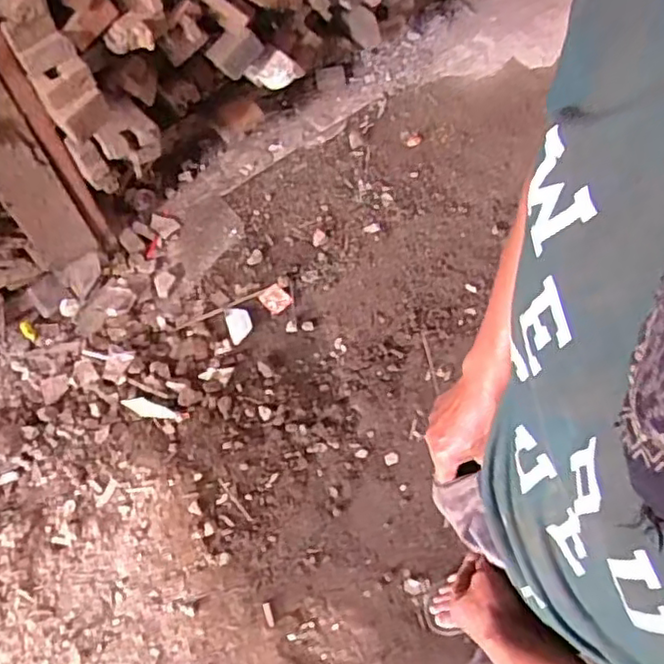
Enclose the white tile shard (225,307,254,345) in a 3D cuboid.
[{"bbox_3d":[-0.254,-0.022,1.798,0.066,0.005,0.114,-18,59,-6],"label":"white tile shard"}]

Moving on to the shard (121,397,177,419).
[{"bbox_3d":[-0.466,0.195,1.666,0.144,0.008,0.043,20,63,16],"label":"shard"}]

